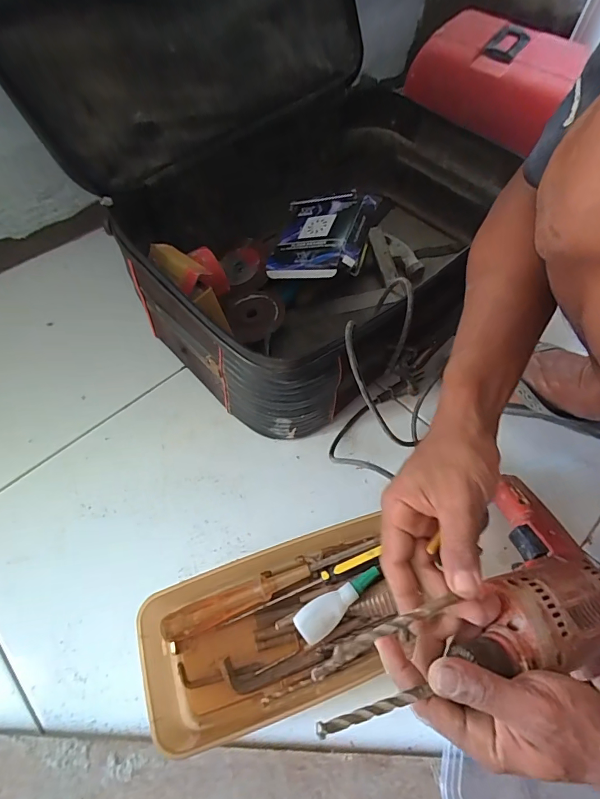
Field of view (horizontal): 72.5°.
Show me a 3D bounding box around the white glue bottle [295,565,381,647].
[{"bbox_3d":[0.037,0.196,0.395,0.090,0.029,0.030,-30,63,-18],"label":"white glue bottle"}]

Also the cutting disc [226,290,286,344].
[{"bbox_3d":[-0.061,-0.118,0.568,0.080,0.010,0.089,-9,55,6],"label":"cutting disc"}]

